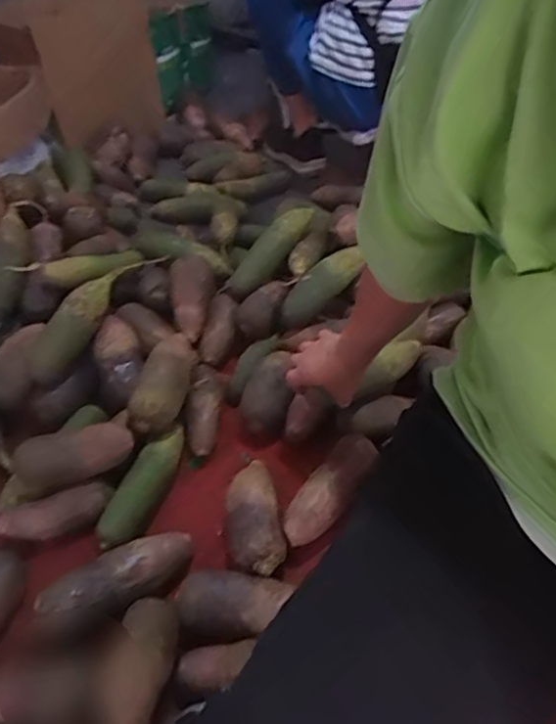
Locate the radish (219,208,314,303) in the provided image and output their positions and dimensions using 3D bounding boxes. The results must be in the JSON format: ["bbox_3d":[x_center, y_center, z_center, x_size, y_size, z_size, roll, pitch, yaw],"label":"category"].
[{"bbox_3d":[-0.015,-0.193,0.928,0.054,0.055,0.207,38,84,31],"label":"radish"}]

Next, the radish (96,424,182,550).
[{"bbox_3d":[-0.180,0.165,0.722,0.055,0.041,0.176,13,48,14],"label":"radish"}]

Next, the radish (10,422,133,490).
[{"bbox_3d":[-0.262,0.113,0.699,0.143,0.050,0.063,-16,48,-13],"label":"radish"}]

